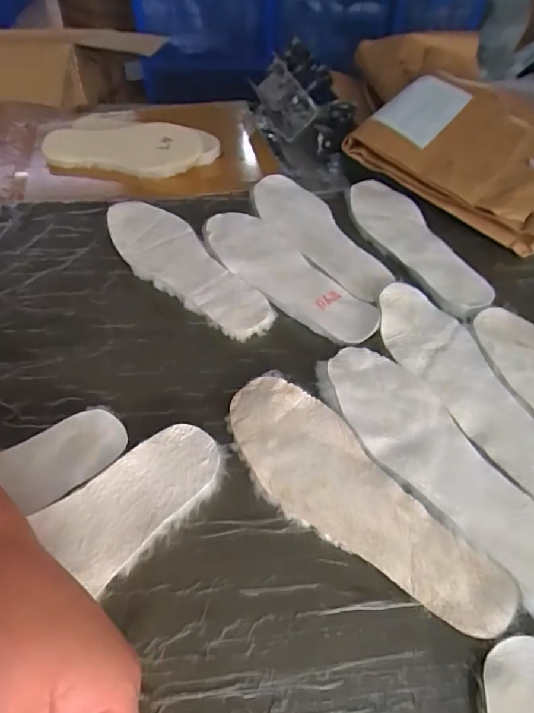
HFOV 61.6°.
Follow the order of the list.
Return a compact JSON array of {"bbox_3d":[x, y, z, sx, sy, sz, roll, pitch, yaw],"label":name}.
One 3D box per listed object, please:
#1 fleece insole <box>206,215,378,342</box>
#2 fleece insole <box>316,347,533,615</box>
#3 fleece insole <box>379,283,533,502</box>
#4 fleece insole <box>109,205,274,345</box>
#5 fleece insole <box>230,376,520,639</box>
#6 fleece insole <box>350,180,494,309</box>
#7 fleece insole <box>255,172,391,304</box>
[{"bbox_3d":[0.018,-0.100,0.524,0.085,0.009,0.259,-32,58,-25],"label":"fleece insole"},{"bbox_3d":[0.141,0.083,0.378,0.090,0.007,0.257,-25,56,-20],"label":"fleece insole"},{"bbox_3d":[0.190,0.023,0.430,0.088,0.009,0.257,-14,53,-13],"label":"fleece insole"},{"bbox_3d":[-0.103,-0.111,0.530,0.088,0.011,0.273,-33,59,-25],"label":"fleece insole"},{"bbox_3d":[0.062,0.108,0.350,0.088,0.009,0.251,-33,59,-25],"label":"fleece insole"},{"bbox_3d":[0.182,-0.152,0.568,0.082,0.010,0.260,-17,53,-15],"label":"fleece insole"},{"bbox_3d":[0.066,-0.163,0.584,0.090,0.014,0.265,-26,56,-21],"label":"fleece insole"}]

